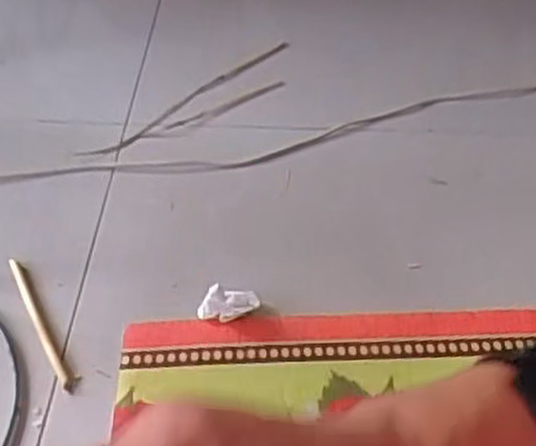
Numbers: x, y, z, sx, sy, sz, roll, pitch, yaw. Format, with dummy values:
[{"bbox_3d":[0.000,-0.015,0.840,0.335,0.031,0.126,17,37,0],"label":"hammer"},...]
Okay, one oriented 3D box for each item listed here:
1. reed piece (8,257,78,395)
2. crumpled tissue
[{"bbox_3d":[-0.220,0.095,0.767,0.018,0.013,0.179,-22,46,-23],"label":"reed piece"},{"bbox_3d":[-0.036,0.076,0.757,0.058,0.024,0.033,-13,43,-13],"label":"crumpled tissue"}]

